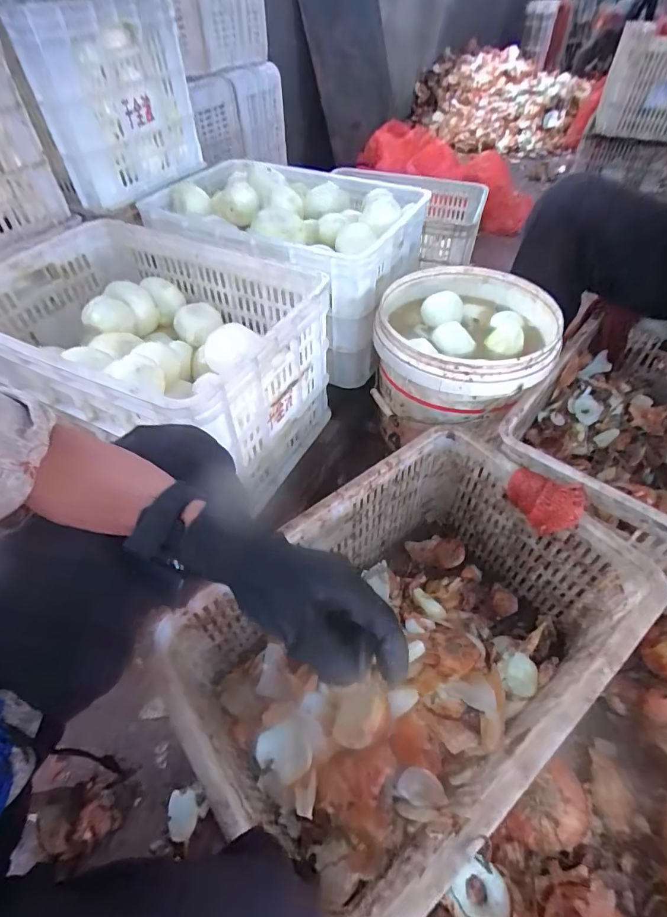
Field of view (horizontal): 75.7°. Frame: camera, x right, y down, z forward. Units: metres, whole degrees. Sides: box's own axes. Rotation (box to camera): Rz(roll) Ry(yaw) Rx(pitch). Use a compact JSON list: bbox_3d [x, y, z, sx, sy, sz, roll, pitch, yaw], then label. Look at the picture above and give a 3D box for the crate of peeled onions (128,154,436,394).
[{"bbox_3d":[-0.111,-0.414,0.923,0.519,0.269,0.341,16,52,13],"label":"crate of peeled onions"}]

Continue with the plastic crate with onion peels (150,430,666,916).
[{"bbox_3d":[0.098,0.245,0.587,0.514,0.267,0.355,-34,57,-25],"label":"plastic crate with onion peels"}]

